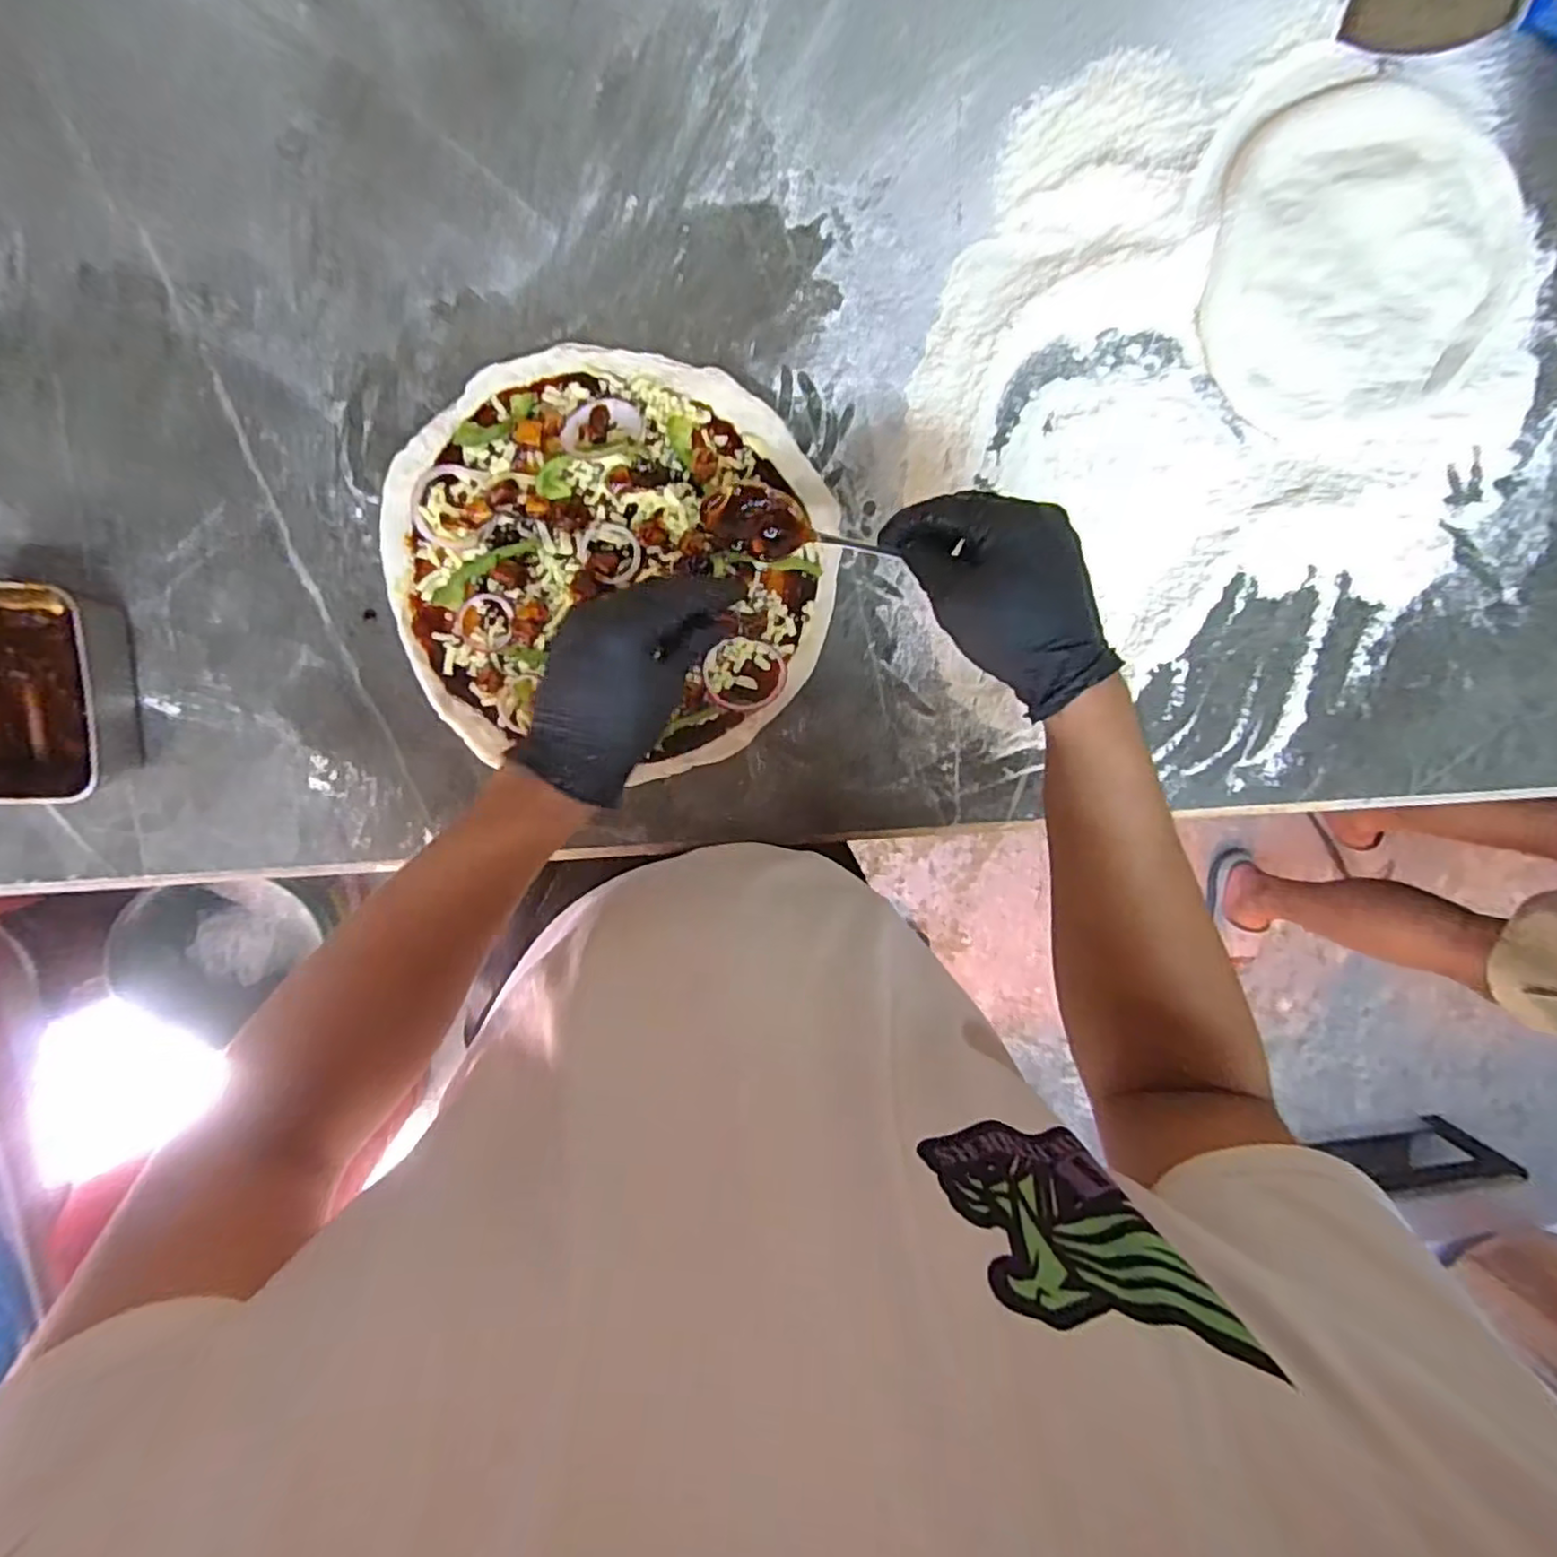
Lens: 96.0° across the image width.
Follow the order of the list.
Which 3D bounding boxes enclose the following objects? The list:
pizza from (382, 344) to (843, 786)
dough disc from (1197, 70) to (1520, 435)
[{"bbox_3d":[-0.112,-0.147,0.494,0.299,0.011,0.275,2,99,-5],"label":"pizza"},{"bbox_3d":[0.417,-0.373,0.494,0.243,0.024,0.210,-26,100,0],"label":"dough disc"}]

